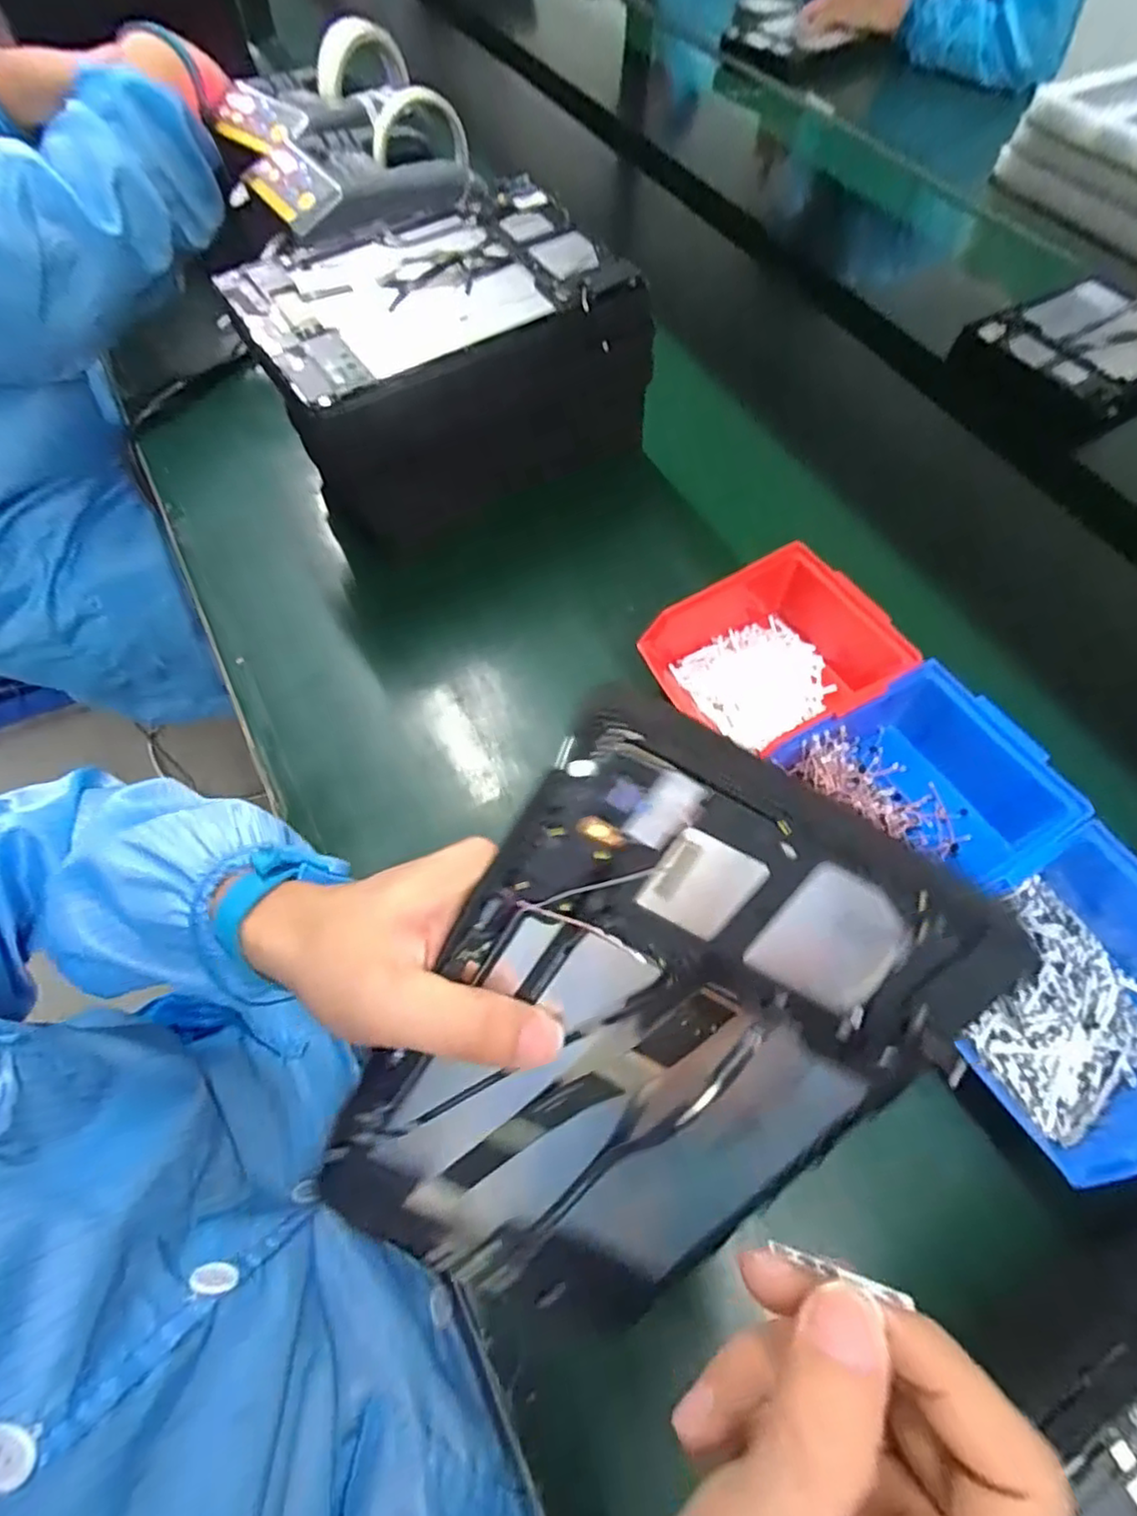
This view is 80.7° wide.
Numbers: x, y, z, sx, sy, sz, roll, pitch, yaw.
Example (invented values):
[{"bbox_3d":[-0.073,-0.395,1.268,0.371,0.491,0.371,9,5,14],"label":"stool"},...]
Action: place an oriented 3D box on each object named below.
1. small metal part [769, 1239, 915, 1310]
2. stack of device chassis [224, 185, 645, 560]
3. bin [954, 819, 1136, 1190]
[{"bbox_3d":[0.067,0.130,0.169,0.004,0.036,0.004,40,57,-31],"label":"small metal part"},{"bbox_3d":[-0.089,-0.287,0.483,0.246,0.112,0.166,-33,68,-19],"label":"stack of device chassis"},{"bbox_3d":[0.263,0.120,0.346,0.144,0.064,0.122,-28,66,-17],"label":"bin"}]

